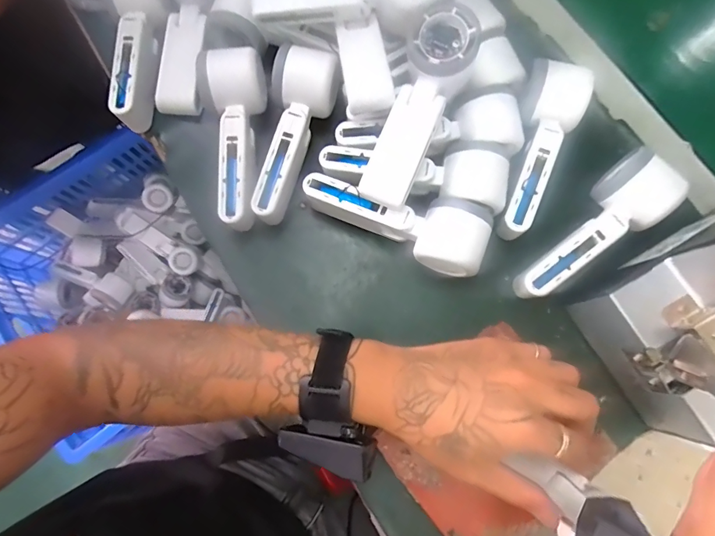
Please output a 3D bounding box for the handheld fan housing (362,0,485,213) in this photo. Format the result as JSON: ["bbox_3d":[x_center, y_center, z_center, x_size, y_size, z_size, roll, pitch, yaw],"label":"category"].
[{"bbox_3d":[0.051,-0.134,0.361,0.055,0.049,0.162,24,98,5],"label":"handheld fan housing"}]

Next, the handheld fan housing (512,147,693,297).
[{"bbox_3d":[0.210,-0.029,0.361,0.057,0.038,0.162,42,81,8],"label":"handheld fan housing"}]

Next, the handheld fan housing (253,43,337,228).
[{"bbox_3d":[-0.063,-0.126,0.388,0.053,0.052,0.171,17,78,4],"label":"handheld fan housing"}]

